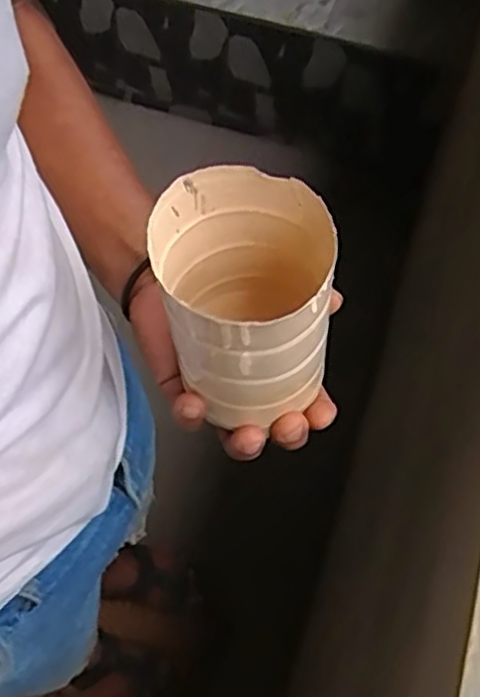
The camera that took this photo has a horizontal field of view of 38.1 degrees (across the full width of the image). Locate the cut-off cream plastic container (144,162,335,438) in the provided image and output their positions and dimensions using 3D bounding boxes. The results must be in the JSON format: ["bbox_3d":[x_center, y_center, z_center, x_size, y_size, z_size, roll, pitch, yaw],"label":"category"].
[{"bbox_3d":[0.004,-0.023,0.356,0.077,0.106,0.086,-4,62,-3],"label":"cut-off cream plastic container"}]

